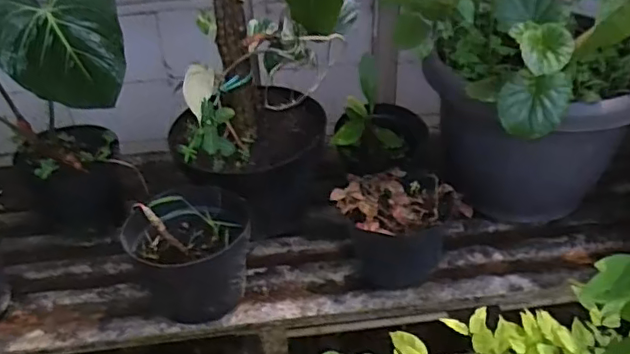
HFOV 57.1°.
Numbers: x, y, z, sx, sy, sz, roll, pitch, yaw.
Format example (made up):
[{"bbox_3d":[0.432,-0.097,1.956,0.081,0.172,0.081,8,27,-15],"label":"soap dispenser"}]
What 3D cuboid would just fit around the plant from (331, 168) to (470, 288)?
[{"bbox_3d":[0.140,0.084,0.961,0.175,0.155,0.187,22,44,30],"label":"plant"}]

